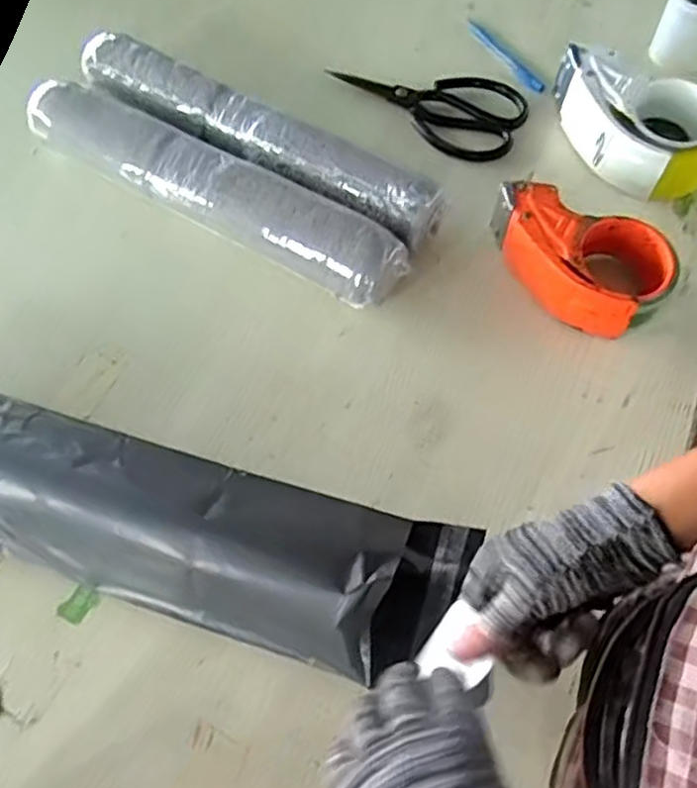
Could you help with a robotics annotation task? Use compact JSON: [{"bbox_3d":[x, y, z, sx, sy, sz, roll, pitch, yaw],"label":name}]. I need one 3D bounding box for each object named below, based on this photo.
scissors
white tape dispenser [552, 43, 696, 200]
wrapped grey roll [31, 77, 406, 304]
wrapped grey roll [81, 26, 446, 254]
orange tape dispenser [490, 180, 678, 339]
[{"bbox_3d":[0.079,-0.299,0.685,0.196,0.020,0.098,27,69,15],"label":"scissors"},{"bbox_3d":[0.261,-0.247,0.621,0.166,0.061,0.093,25,68,14],"label":"white tape dispenser"},{"bbox_3d":[-0.129,-0.190,0.622,0.397,0.069,0.070,28,69,15],"label":"wrapped grey roll"},{"bbox_3d":[-0.090,-0.242,0.634,0.386,0.065,0.061,30,70,16],"label":"wrapped grey roll"},{"bbox_3d":[0.190,-0.116,0.566,0.157,0.063,0.088,26,69,14],"label":"orange tape dispenser"}]

